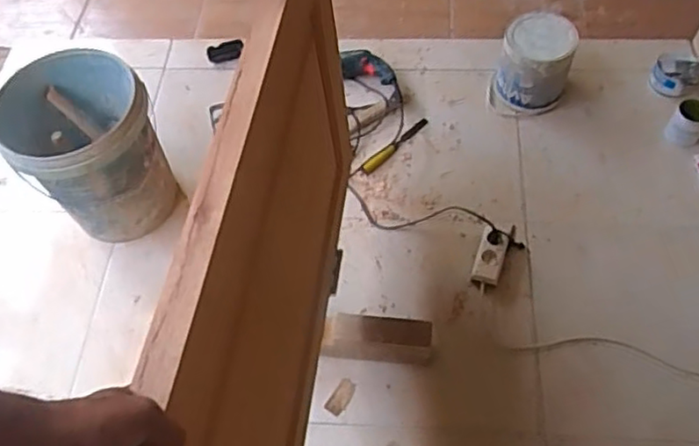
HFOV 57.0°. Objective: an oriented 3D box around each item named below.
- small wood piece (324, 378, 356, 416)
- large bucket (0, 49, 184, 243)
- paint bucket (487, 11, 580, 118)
[{"bbox_3d":[-0.017,0.361,1.335,0.037,0.005,0.078,29,65,20],"label":"small wood piece"},{"bbox_3d":[-0.575,-0.162,1.473,0.292,0.330,0.316,-1,57,2],"label":"large bucket"},{"bbox_3d":[0.468,-0.404,1.658,0.181,0.190,0.184,-1,57,2],"label":"paint bucket"}]

